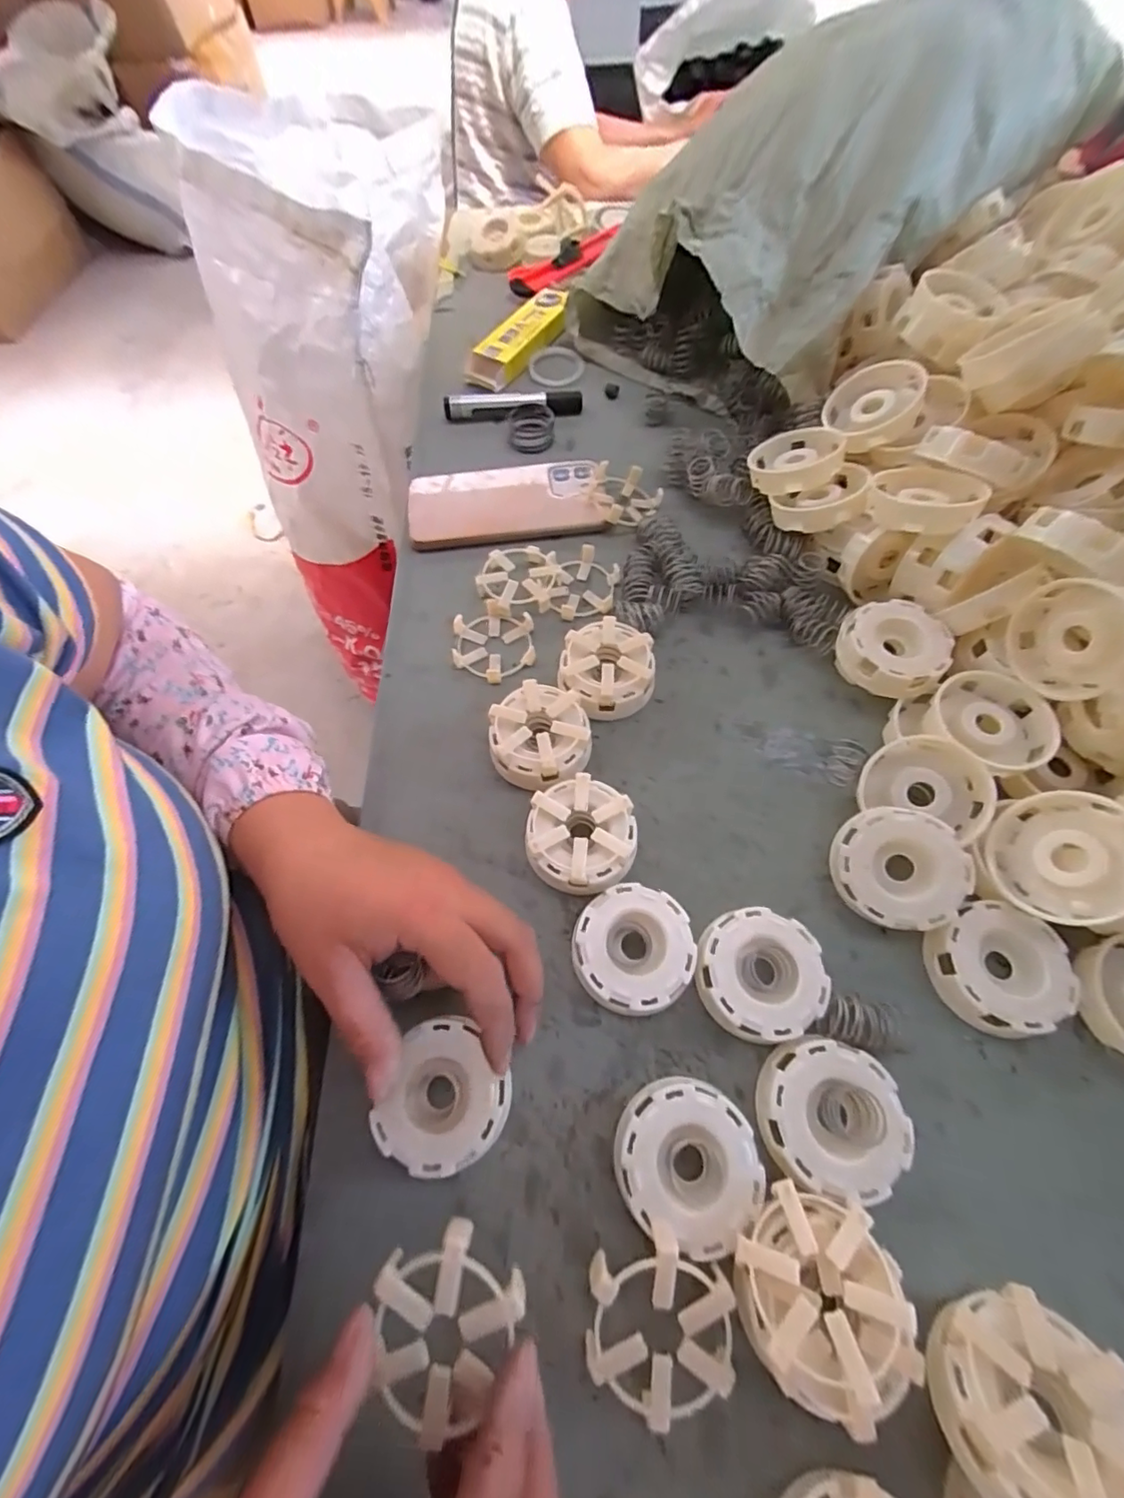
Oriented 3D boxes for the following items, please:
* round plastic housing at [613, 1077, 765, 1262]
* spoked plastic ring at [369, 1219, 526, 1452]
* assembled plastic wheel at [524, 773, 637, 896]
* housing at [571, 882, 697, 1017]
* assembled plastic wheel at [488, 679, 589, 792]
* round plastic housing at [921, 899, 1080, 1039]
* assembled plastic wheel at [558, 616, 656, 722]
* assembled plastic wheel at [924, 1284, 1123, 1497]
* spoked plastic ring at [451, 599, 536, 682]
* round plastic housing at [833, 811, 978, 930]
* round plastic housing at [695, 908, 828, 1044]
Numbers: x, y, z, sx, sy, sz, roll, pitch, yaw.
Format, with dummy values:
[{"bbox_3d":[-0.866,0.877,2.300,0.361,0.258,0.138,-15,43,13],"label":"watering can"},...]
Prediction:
[{"bbox_3d":[0.059,0.193,0.259,0.064,0.022,0.062,-1,63,1],"label":"round plastic housing"},{"bbox_3d":[-0.049,0.221,0.209,0.054,0.014,0.059,-1,63,1],"label":"spoked plastic ring"},{"bbox_3d":[0.012,0.052,0.327,0.063,0.032,0.063,-1,63,1],"label":"assembled plastic wheel"},{"bbox_3d":[0.039,0.110,0.303,0.063,0.020,0.064,-1,63,1],"label":"housing"},{"bbox_3d":[-0.013,-0.008,0.357,0.065,0.032,0.064,-1,63,1],"label":"assembled plastic wheel"},{"bbox_3d":[0.234,0.117,0.294,0.063,0.022,0.062,-1,63,1],"label":"round plastic housing"},{"bbox_3d":[0.031,-0.056,0.380,0.063,0.034,0.065,-1,63,1],"label":"assembled plastic wheel"},{"bbox_3d":[0.179,0.249,0.203,0.062,0.027,0.064,-31,39,-31],"label":"assembled plastic wheel"},{"bbox_3d":[-0.051,-0.079,0.403,0.059,0.015,0.064,-1,63,1],"label":"spoked plastic ring"},{"bbox_3d":[0.188,0.067,0.307,0.064,0.020,0.064,-3,80,15],"label":"round plastic housing"},{"bbox_3d":[0.106,0.121,0.296,0.064,0.020,0.063,-1,63,1],"label":"round plastic housing"}]

